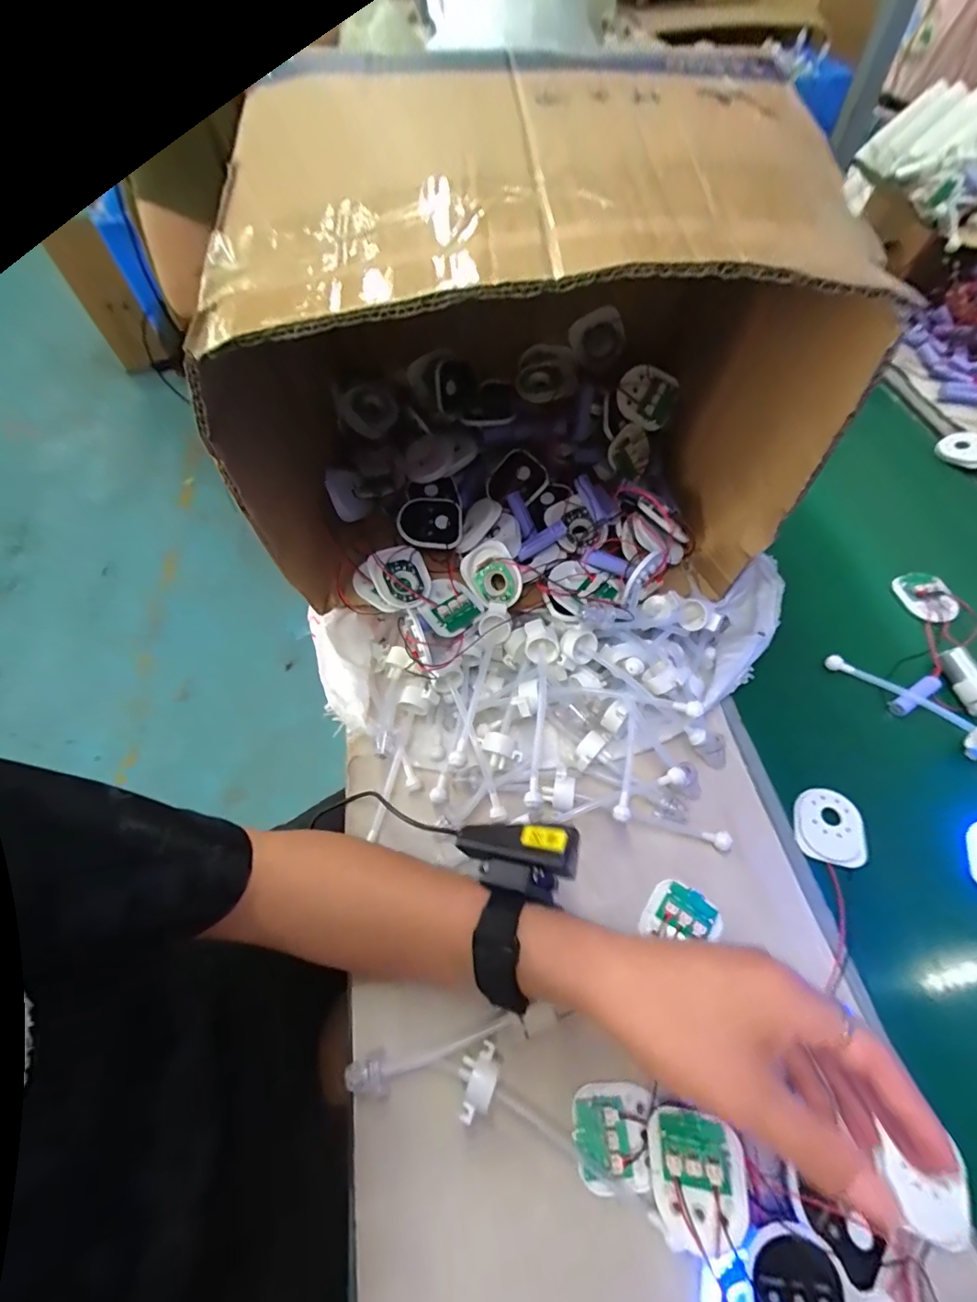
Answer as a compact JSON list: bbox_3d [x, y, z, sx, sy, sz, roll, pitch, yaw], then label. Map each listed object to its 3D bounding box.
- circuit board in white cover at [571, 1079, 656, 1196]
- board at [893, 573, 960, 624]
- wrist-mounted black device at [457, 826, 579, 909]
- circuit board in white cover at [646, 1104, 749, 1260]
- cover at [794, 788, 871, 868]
[{"bbox_3d":[0.075,0.286,0.301,0.049,0.013,0.048,-6,59,0],"label":"circuit board in white cover"},{"bbox_3d":[0.436,-0.055,0.511,0.046,0.012,0.059,-14,59,-5],"label":"board"},{"bbox_3d":[0.017,0.123,0.298,0.068,0.026,0.040,2,59,5],"label":"wrist-mounted black device"},{"bbox_3d":[0.111,0.288,0.276,0.050,0.011,0.056,-5,65,27],"label":"circuit board in white cover"},{"bbox_3d":[0.264,0.133,0.393,0.050,0.004,0.056,13,60,11],"label":"cover"}]

